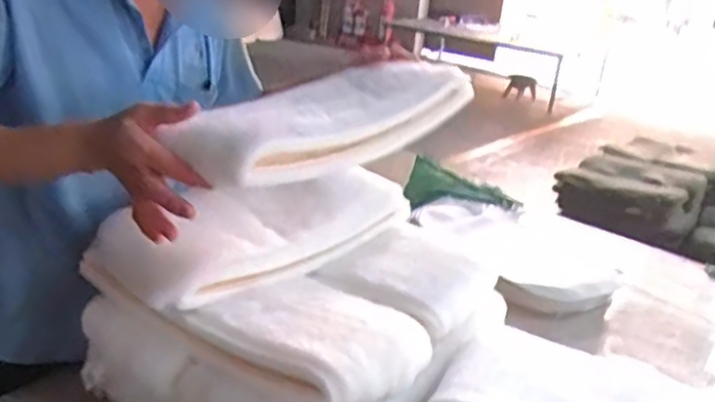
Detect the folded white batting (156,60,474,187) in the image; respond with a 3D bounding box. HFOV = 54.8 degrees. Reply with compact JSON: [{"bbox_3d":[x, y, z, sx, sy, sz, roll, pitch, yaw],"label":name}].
[{"bbox_3d":[-0.015,-0.104,0.845,0.115,0.084,0.427,21,27,35],"label":"folded white batting"}]

